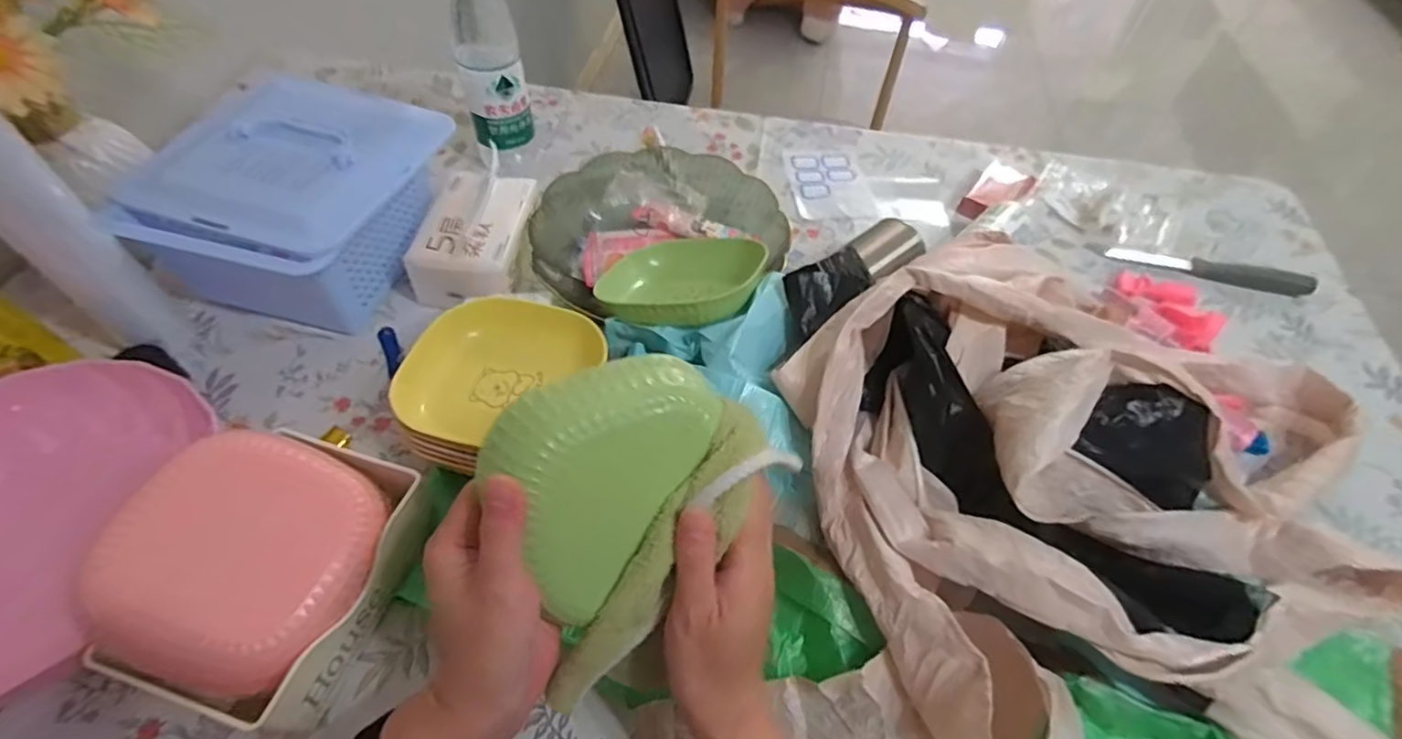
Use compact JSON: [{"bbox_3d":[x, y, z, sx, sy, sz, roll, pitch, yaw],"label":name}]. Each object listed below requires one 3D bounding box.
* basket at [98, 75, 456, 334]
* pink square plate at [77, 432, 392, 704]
[{"bbox_3d":[-0.358,-0.152,0.568,0.189,0.113,0.210,17,55,10],"label":"basket"},{"bbox_3d":[-0.265,0.107,0.362,0.126,0.019,0.132,34,57,-16],"label":"pink square plate"}]

